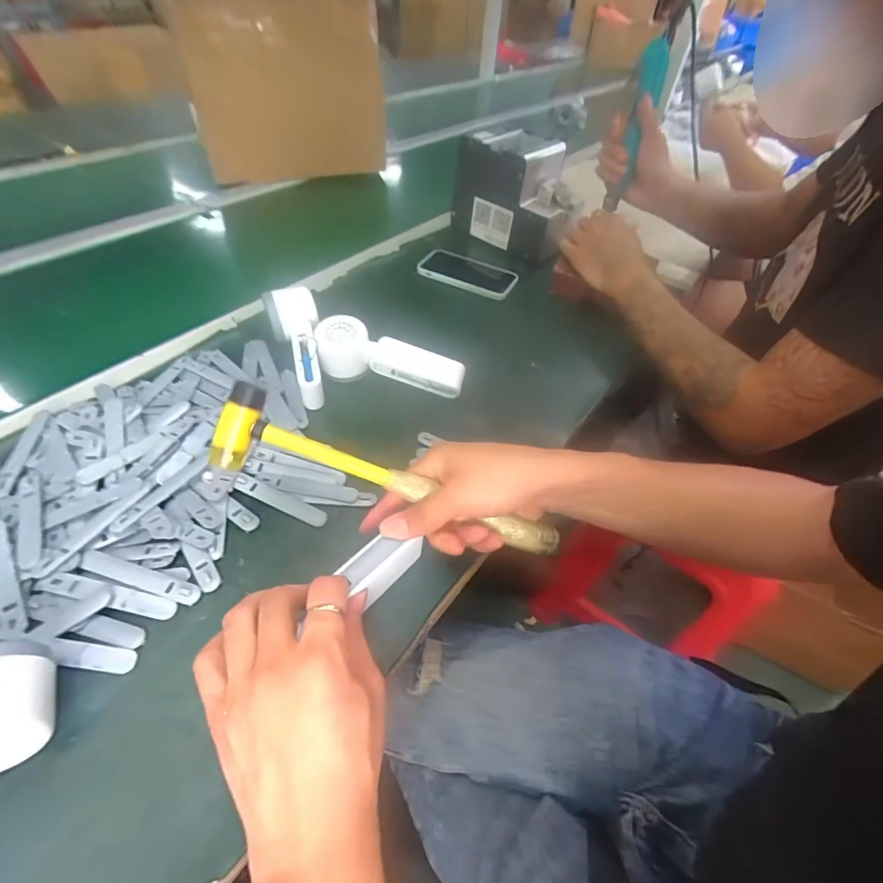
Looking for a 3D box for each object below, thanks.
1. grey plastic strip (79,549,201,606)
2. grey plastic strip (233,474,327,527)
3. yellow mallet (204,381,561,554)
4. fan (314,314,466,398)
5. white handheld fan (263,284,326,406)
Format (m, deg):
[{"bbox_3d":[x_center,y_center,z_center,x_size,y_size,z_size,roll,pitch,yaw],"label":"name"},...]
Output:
[{"bbox_3d":[-0.228,0.103,0.339,0.092,0.004,0.016,18,52,3],"label":"grey plastic strip"},{"bbox_3d":[-0.143,0.052,0.399,0.089,0.004,0.016,24,63,5],"label":"grey plastic strip"},{"bbox_3d":[-0.035,0.037,0.347,0.267,0.030,0.071,20,83,-9],"label":"yellow mallet"},{"bbox_3d":[-0.058,-0.091,0.511,0.165,0.042,0.060,14,73,-9],"label":"fan"},{"bbox_3d":[-0.156,-0.113,0.502,0.051,0.054,0.159,-16,52,-19],"label":"white handheld fan"}]

